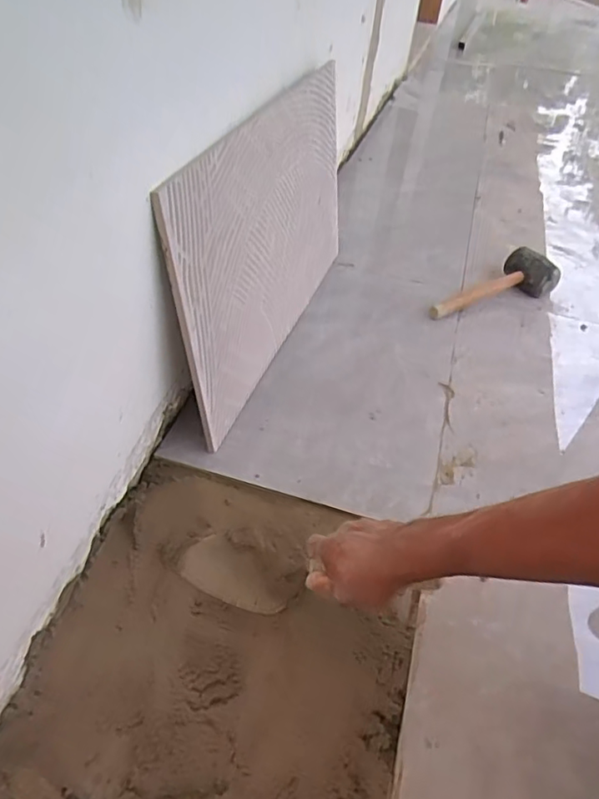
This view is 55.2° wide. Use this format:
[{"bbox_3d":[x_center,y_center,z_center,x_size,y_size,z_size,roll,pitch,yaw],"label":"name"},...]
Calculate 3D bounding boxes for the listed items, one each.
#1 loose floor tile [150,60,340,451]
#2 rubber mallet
[{"bbox_3d":[-0.031,-0.247,0.852,0.017,0.347,0.591,10,42,15],"label":"loose floor tile"},{"bbox_3d":[0.377,-0.207,1.094,0.287,0.074,0.104,-28,52,-33],"label":"rubber mallet"}]

